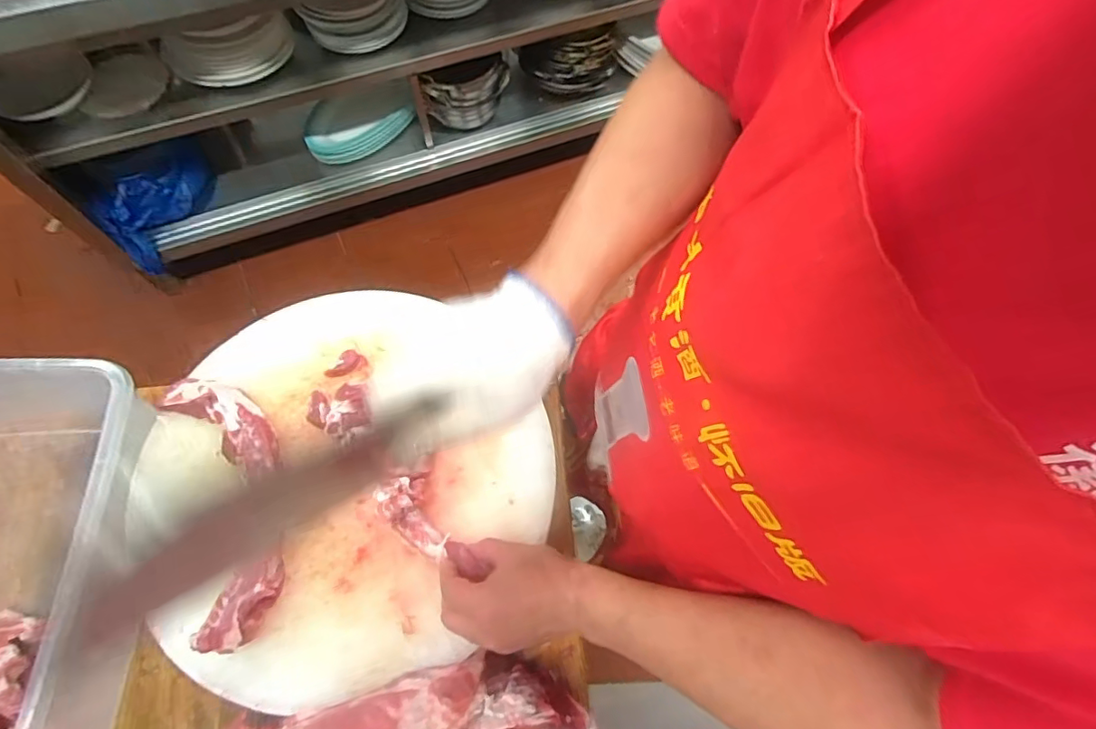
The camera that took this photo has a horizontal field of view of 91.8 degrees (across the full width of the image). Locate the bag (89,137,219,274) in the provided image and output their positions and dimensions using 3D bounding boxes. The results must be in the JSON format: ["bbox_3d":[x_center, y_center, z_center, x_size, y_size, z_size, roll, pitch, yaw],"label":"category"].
[{"bbox_3d":[-0.992,-0.405,1.382,0.301,0.205,0.084,-41,73,-17],"label":"bag"}]

